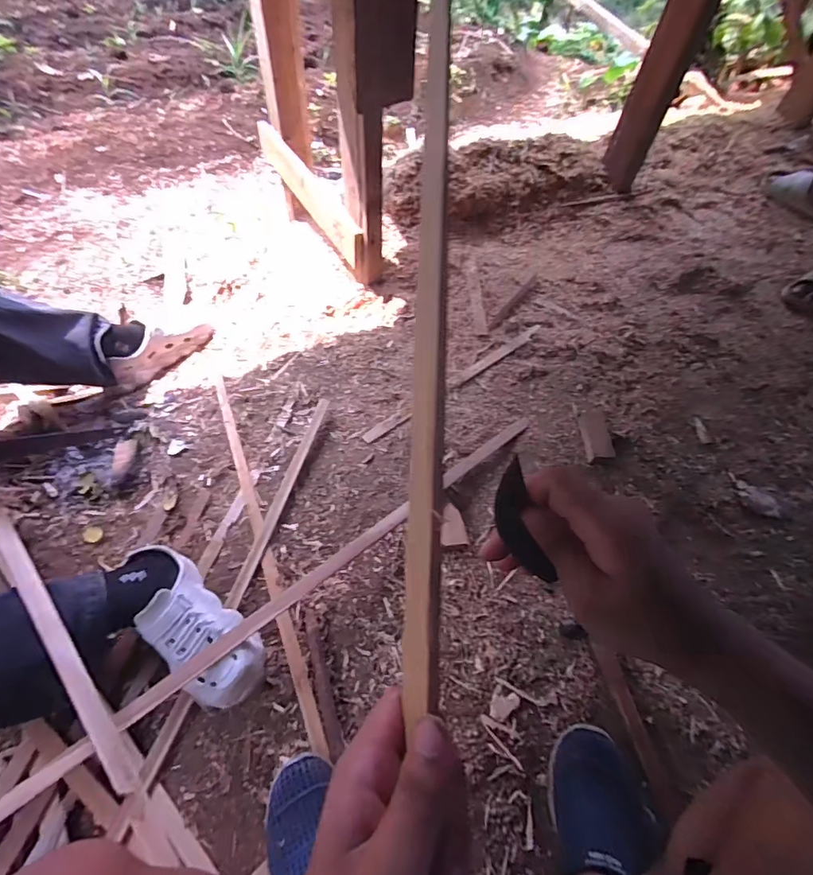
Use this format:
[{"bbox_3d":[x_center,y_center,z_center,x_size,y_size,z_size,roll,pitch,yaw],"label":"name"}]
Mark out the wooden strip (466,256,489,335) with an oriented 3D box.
[{"bbox_3d":[0.169,-0.346,1.117,0.030,0.005,0.254,0,60,-2],"label":"wooden strip"}]

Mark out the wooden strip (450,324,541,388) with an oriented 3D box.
[{"bbox_3d":[0.204,-0.184,1.031,0.274,0.004,0.026,-35,67,-20],"label":"wooden strip"}]

